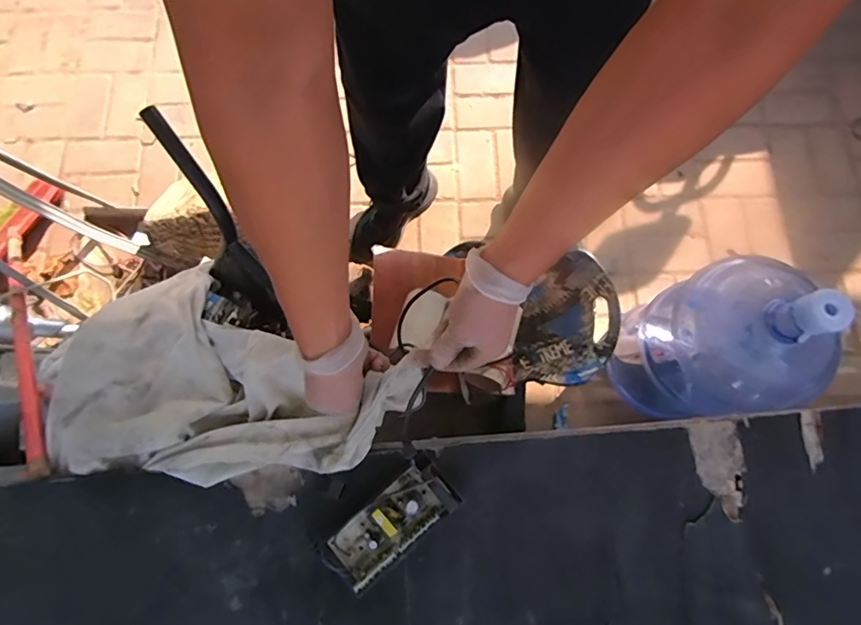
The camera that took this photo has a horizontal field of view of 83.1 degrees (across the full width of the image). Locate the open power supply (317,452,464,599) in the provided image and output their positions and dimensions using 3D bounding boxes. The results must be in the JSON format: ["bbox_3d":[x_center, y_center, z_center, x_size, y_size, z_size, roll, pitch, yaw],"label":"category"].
[{"bbox_3d":[-0.047,0.246,0.567,0.161,0.043,0.071,-40,79,-9],"label":"open power supply"}]

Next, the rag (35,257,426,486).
[{"bbox_3d":[-0.238,0.084,0.588,0.447,0.120,0.258,9,75,15],"label":"rag"}]

